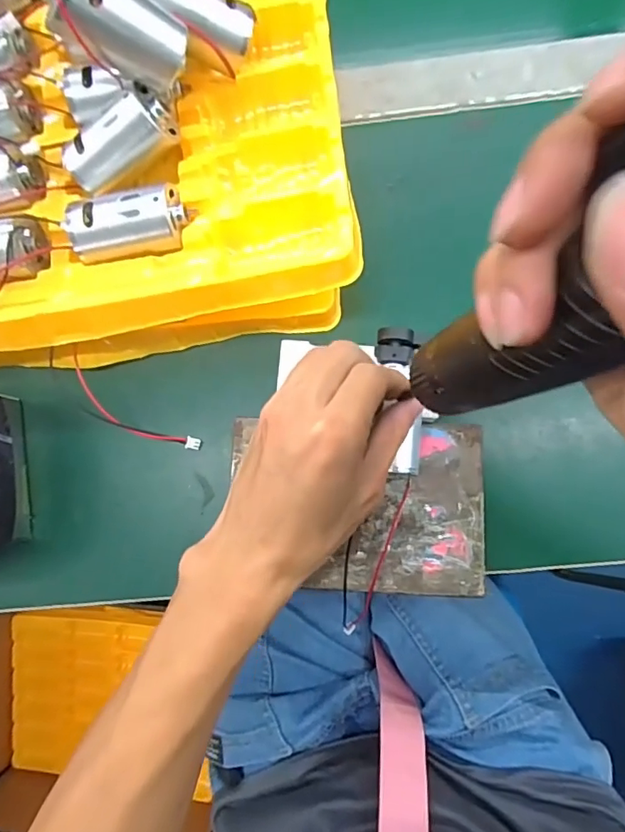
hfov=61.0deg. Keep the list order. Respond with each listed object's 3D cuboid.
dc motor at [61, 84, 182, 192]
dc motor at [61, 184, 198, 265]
[{"bbox_3d":[-0.106,-0.150,0.288,0.062,0.025,0.022,-29,80,13],"label":"dc motor"},{"bbox_3d":[-0.099,-0.104,0.287,0.064,0.024,0.030,-7,81,3],"label":"dc motor"}]

